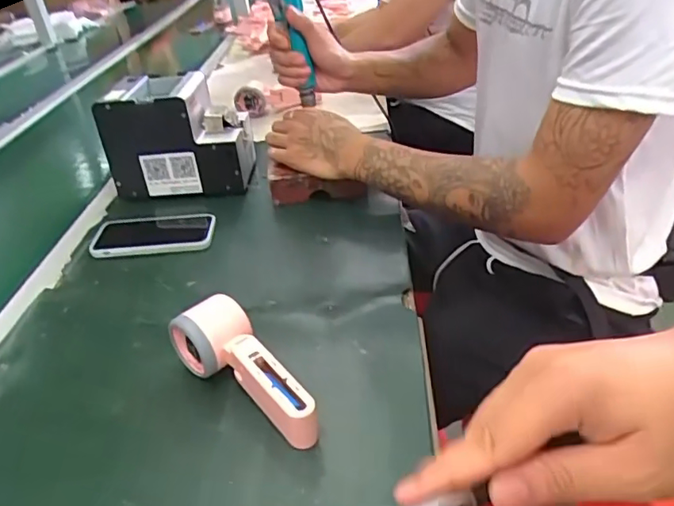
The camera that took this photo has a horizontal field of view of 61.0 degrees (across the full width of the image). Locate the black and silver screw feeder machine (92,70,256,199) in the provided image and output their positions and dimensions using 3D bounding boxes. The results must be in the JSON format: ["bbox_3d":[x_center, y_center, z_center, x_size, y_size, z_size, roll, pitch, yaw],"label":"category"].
[{"bbox_3d":[-0.216,-0.165,0.804,0.185,0.146,0.122,-6,32,3],"label":"black and silver screw feeder machine"}]

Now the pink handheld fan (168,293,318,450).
[{"bbox_3d":[-0.076,0.095,0.461,0.057,0.059,0.153,-26,37,-27],"label":"pink handheld fan"}]

